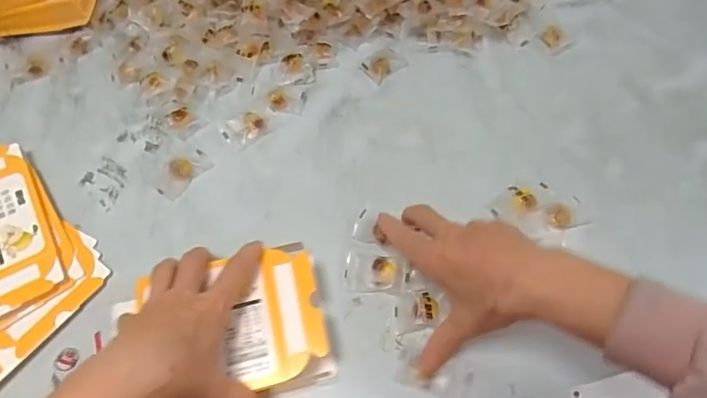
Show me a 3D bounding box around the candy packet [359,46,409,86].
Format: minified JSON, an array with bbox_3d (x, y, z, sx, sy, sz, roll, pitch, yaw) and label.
[{"bbox_3d":[0.030,-0.140,0.540,0.030,0.013,0.046,40,71,21],"label":"candy packet"}]

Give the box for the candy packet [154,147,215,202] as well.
[{"bbox_3d":[-0.162,-0.026,0.494,0.032,0.008,0.055,38,71,21],"label":"candy packet"}]

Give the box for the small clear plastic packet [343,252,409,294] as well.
[{"bbox_3d":[0.019,0.062,0.433,0.054,0.004,0.032,1,75,17],"label":"small clear plastic packet"}]

